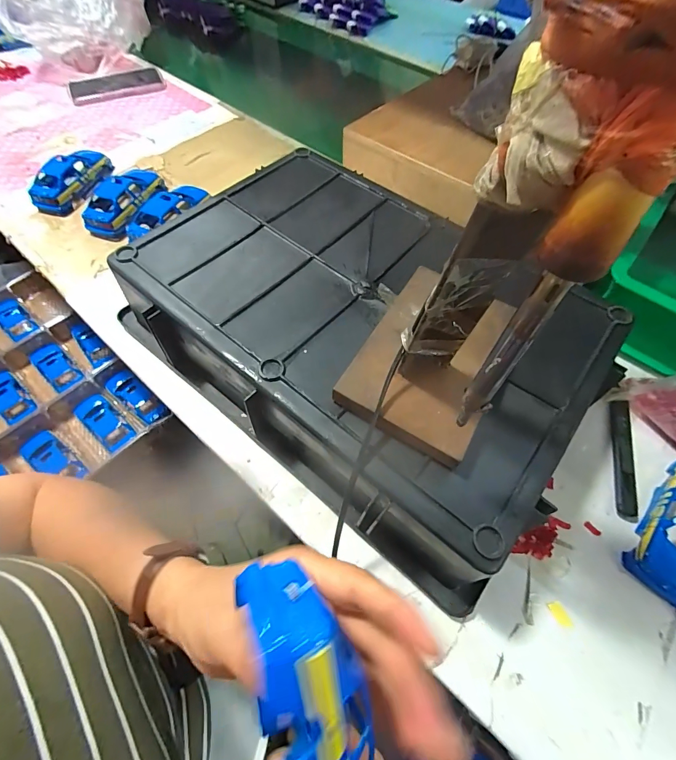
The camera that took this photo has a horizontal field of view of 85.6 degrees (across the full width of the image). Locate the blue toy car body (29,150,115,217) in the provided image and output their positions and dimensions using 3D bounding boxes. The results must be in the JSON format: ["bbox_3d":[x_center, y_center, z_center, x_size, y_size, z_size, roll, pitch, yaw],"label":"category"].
[{"bbox_3d":[-0.386,-0.296,0.532,0.063,0.036,0.127,25,62,13],"label":"blue toy car body"}]

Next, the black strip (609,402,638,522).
[{"bbox_3d":[0.274,0.073,0.350,0.020,0.004,0.122,17,61,8],"label":"black strip"}]

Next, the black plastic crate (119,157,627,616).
[{"bbox_3d":[0.011,-0.053,0.362,0.410,0.104,0.303,36,65,18],"label":"black plastic crate"}]

